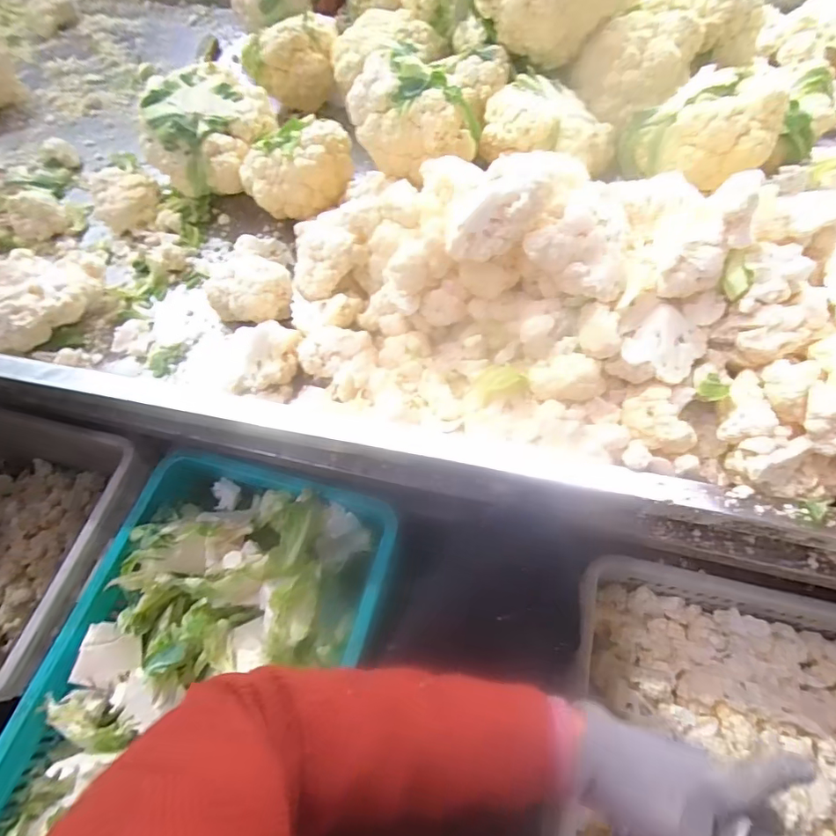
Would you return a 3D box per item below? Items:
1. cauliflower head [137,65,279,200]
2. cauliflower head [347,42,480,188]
[{"bbox_3d":[-0.310,-0.426,0.730,0.153,0.102,0.160,19,64,14],"label":"cauliflower head"},{"bbox_3d":[-0.006,-0.384,0.617,0.130,0.111,0.131,-2,61,3],"label":"cauliflower head"}]

